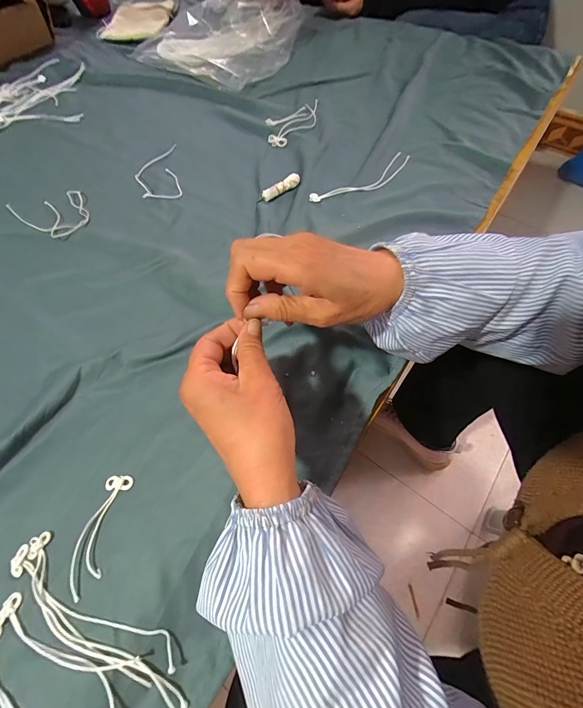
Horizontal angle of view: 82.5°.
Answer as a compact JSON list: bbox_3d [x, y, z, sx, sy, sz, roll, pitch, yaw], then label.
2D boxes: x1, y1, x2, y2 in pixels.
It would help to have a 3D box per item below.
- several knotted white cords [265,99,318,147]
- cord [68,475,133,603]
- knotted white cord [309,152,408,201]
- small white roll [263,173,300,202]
[{"bbox_3d":[0.000,-0.431,0.617,0.081,0.015,0.148,25,66,15],"label":"several knotted white cords"},{"bbox_3d":[-0.174,0.160,0.299,0.034,0.007,0.096,5,62,5],"label":"cord"},{"bbox_3d":[0.116,-0.272,0.517,0.185,0.006,0.049,-30,65,-13],"label":"knotted white cord"},{"bbox_3d":[-0.015,-0.257,0.509,0.067,0.013,0.015,-33,66,-15],"label":"small white roll"}]

